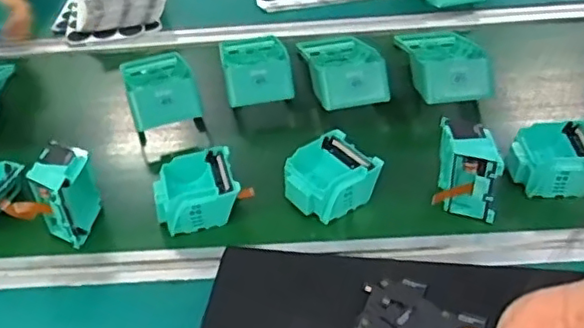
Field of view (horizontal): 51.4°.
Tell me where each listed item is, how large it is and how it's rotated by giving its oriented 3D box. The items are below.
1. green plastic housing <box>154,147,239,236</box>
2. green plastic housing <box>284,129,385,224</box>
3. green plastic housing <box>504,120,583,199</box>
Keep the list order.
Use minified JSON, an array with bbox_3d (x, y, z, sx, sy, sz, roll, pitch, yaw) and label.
[{"bbox_3d":[-0.096,0.025,0.603,0.076,0.038,0.082,-10,38,-10],"label":"green plastic housing"},{"bbox_3d":[0.036,0.014,0.607,0.081,0.043,0.078,-25,43,-27],"label":"green plastic housing"},{"bbox_3d":[0.263,-0.009,0.609,0.084,0.041,0.079,5,38,9],"label":"green plastic housing"}]

